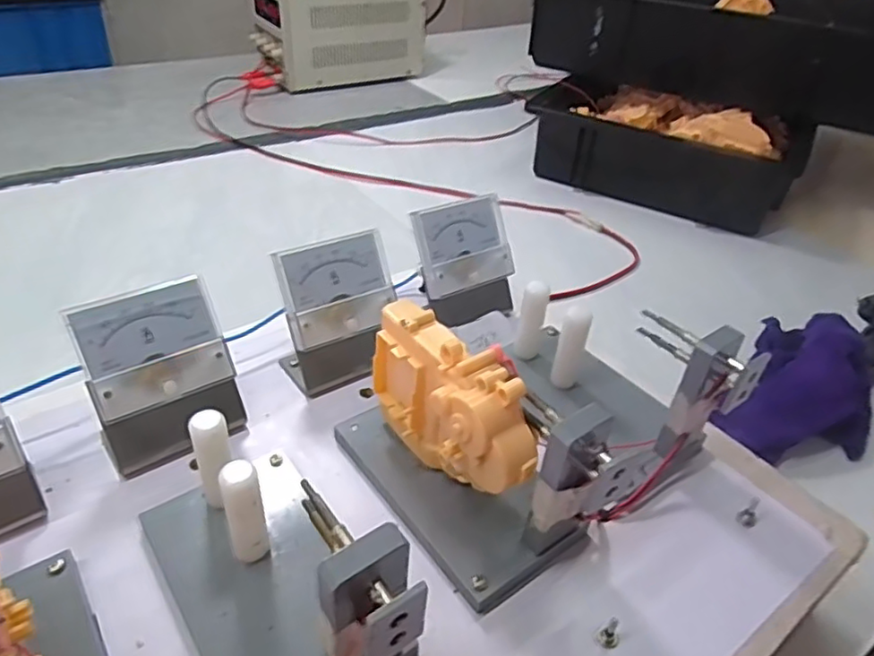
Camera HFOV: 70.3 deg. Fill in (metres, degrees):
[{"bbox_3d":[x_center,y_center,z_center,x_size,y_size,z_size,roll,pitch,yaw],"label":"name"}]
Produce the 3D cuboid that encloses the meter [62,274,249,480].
[{"bbox_3d":[-0.135,0.022,0.306,0.064,0.075,0.041,-21,44,-30],"label":"meter"}]

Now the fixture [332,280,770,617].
[{"bbox_3d":[0.052,0.038,0.312,0.163,0.079,0.131,-23,45,-31],"label":"fixture"}]

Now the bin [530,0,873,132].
[{"bbox_3d":[0.412,-0.399,0.850,0.464,0.110,0.352,22,41,22],"label":"bin"}]

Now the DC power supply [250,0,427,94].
[{"bbox_3d":[-0.157,-0.491,1.029,0.273,0.158,0.093,-18,43,-27],"label":"DC power supply"}]

